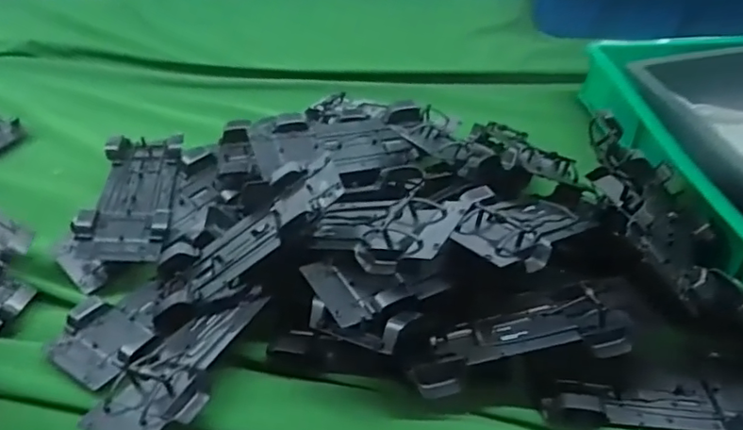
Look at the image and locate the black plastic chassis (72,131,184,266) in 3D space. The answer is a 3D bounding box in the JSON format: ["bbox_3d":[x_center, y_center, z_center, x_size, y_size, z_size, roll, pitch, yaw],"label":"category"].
[{"bbox_3d":[-0.243,-0.025,0.572,0.080,0.027,0.180,-4,42,-8],"label":"black plastic chassis"}]

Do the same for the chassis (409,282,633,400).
[{"bbox_3d":[0.113,0.095,0.427,0.174,0.044,0.057,-5,42,-9],"label":"chassis"}]

